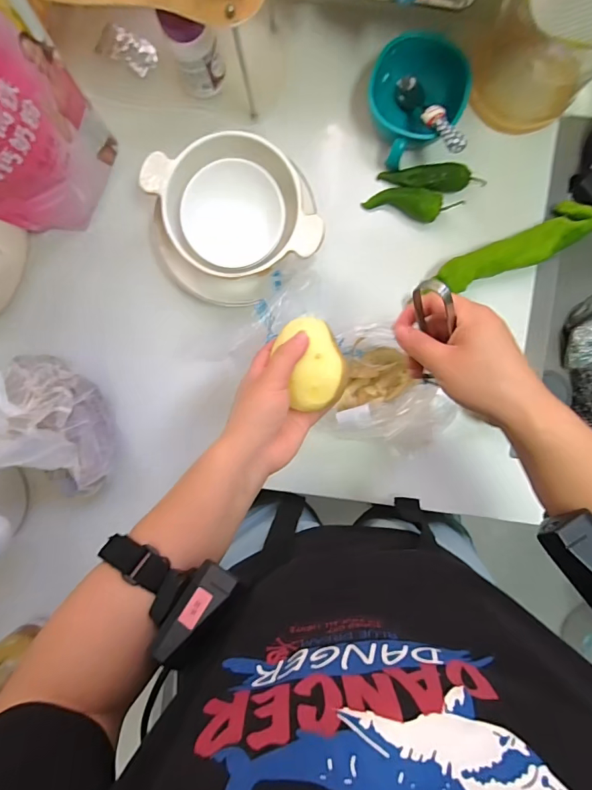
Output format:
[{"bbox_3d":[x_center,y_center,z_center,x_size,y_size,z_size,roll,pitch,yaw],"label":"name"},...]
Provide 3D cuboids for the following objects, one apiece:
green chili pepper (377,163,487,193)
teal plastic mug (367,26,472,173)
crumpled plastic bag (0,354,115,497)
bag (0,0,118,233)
[{"bbox_3d":[0.176,-0.276,0.551,0.131,0.019,0.031,-1,93,2],"label":"green chili pepper"},{"bbox_3d":[0.146,-0.365,0.530,0.113,0.057,0.120,0,93,2],"label":"teal plastic mug"},{"bbox_3d":[-0.289,0.033,0.483,0.081,0.158,0.180,-35,92,3],"label":"crumpled plastic bag"},{"bbox_3d":[-0.290,-0.273,0.461,0.065,0.216,0.178,21,93,0],"label":"bag"}]

